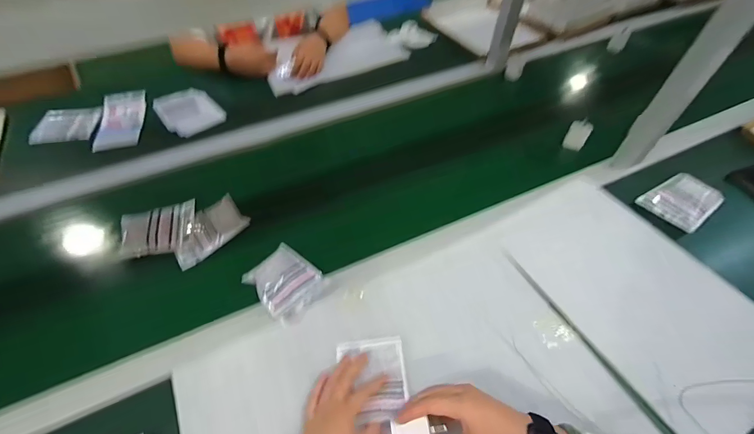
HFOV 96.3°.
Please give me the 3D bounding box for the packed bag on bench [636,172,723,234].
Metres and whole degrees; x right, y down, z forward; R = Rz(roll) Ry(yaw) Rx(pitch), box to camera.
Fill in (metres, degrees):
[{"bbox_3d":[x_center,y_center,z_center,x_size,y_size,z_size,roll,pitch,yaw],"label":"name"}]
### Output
[{"bbox_3d":[0.571,-0.031,0.630,0.124,0.024,0.094,-26,56,-18],"label":"packed bag on bench"}]

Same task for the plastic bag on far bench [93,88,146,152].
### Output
[{"bbox_3d":[-0.637,-0.250,0.849,0.105,0.014,0.222,-14,53,-9],"label":"plastic bag on far bench"}]

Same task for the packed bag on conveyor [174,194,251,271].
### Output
[{"bbox_3d":[-0.318,0.024,0.633,0.136,0.026,0.086,-36,60,-24],"label":"packed bag on conveyor"}]

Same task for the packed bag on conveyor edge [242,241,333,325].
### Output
[{"bbox_3d":[-0.151,0.105,0.559,0.129,0.016,0.098,36,61,25],"label":"packed bag on conveyor edge"}]

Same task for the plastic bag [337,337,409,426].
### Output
[{"bbox_3d":[-0.005,0.218,0.460,0.091,0.025,0.107,-5,49,-6],"label":"plastic bag"}]

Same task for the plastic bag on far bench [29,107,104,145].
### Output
[{"bbox_3d":[-0.763,-0.231,0.835,0.142,0.019,0.120,-10,53,-6],"label":"plastic bag on far bench"}]

